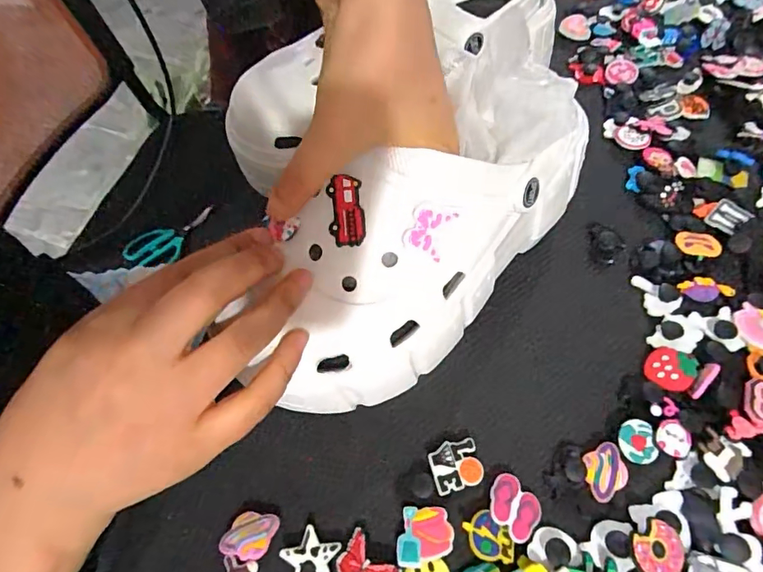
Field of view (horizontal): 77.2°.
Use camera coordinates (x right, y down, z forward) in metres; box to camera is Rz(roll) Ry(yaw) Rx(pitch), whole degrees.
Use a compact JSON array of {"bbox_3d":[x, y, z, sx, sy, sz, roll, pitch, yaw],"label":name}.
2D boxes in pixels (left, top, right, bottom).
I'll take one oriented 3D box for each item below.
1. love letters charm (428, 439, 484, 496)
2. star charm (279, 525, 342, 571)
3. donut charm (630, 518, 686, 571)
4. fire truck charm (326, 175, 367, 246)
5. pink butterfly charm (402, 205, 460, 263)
[{"bbox_3d":[0.039,0.094,0.250,0.026,0.009,0.024,-15,61,-4],"label":"love letters charm"},{"bbox_3d":[-0.033,0.131,0.228,0.027,0.004,0.026,-39,65,-17],"label":"star charm"},{"bbox_3d":[0.127,0.121,0.218,0.026,0.004,0.023,-20,70,-17],"label":"donut charm"},{"bbox_3d":[-0.017,-0.036,0.229,0.017,0.006,0.033,-6,94,1],"label":"fire truck charm"},{"bbox_3d":[0.023,-0.026,0.227,0.020,0.004,0.025,21,102,-7],"label":"pink butterfly charm"}]

